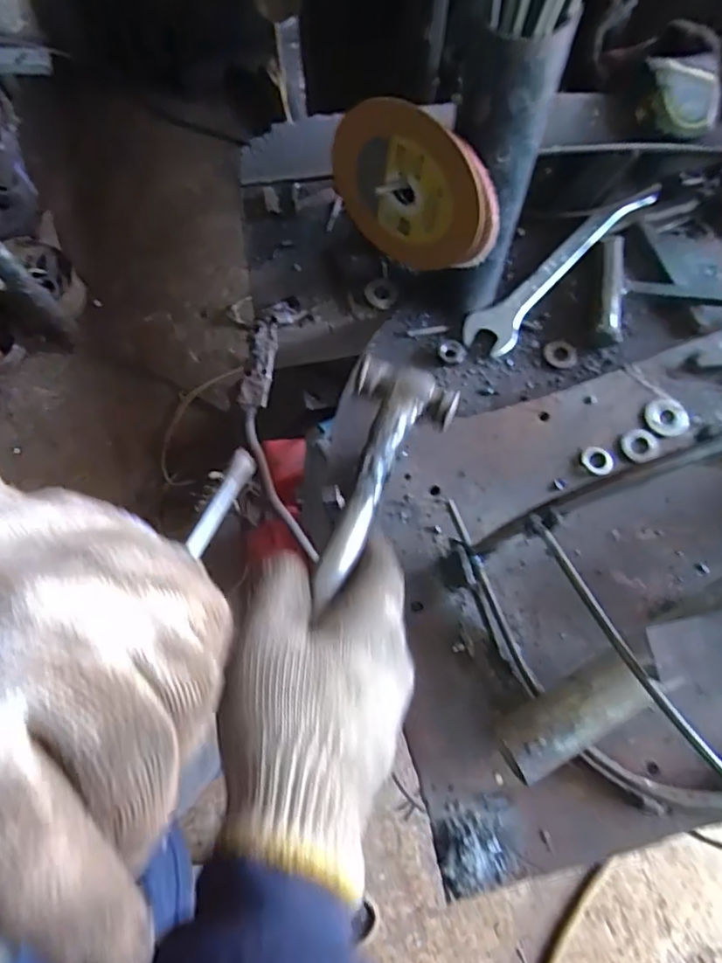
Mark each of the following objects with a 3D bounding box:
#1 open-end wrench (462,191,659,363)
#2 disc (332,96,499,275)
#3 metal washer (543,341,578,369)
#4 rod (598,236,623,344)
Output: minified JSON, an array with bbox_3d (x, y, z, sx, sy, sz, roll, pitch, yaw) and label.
[{"bbox_3d":[0.164,-0.172,0.477,0.203,0.012,0.039,-41,78,-11],"label":"open-end wrench"},{"bbox_3d":[0.031,-0.173,0.361,0.107,0.104,0.015,22,75,6],"label":"disc"},{"bbox_3d":[0.154,-0.098,0.462,0.025,0.005,0.021,37,77,10],"label":"metal washer"},{"bbox_3d":[0.196,-0.152,0.462,0.019,0.011,0.096,11,74,3],"label":"rod"}]

